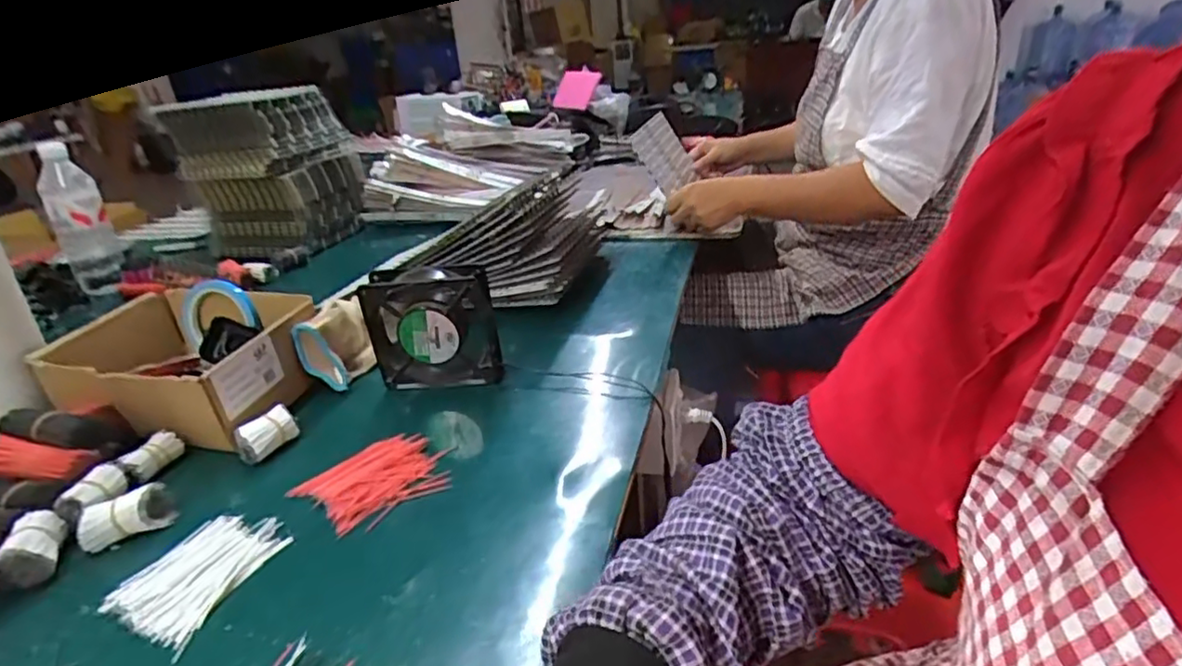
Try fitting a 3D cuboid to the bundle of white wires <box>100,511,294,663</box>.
[{"bbox_3d":[-0.277,0.167,0.447,0.080,0.014,0.100,7,29,24],"label":"bundle of white wires"}]

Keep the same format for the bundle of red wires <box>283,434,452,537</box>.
[{"bbox_3d":[-0.175,0.119,0.517,0.110,0.018,0.088,-23,31,-32],"label":"bundle of red wires"}]

